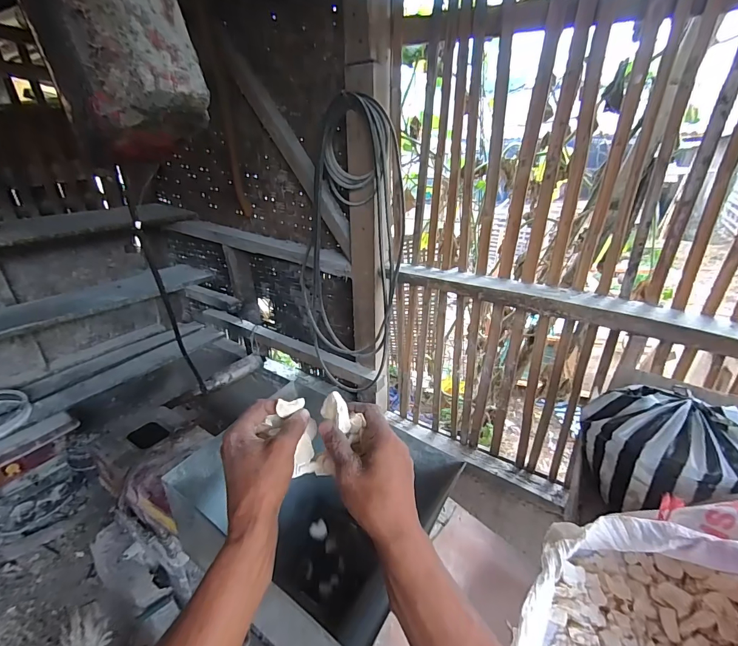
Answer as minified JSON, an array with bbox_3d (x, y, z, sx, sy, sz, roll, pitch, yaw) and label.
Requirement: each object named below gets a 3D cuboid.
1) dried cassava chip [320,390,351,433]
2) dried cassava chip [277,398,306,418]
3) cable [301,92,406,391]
[{"bbox_3d":[-0.035,0.093,0.394,0.033,0.035,0.017,21,34,33],"label":"dried cassava chip"},{"bbox_3d":[-0.086,0.092,0.408,0.030,0.017,0.009,3,-9,-43],"label":"dried cassava chip"},{"bbox_3d":[-0.074,-0.180,1.184,0.358,0.905,0.157,7,29,13],"label":"cable"}]

